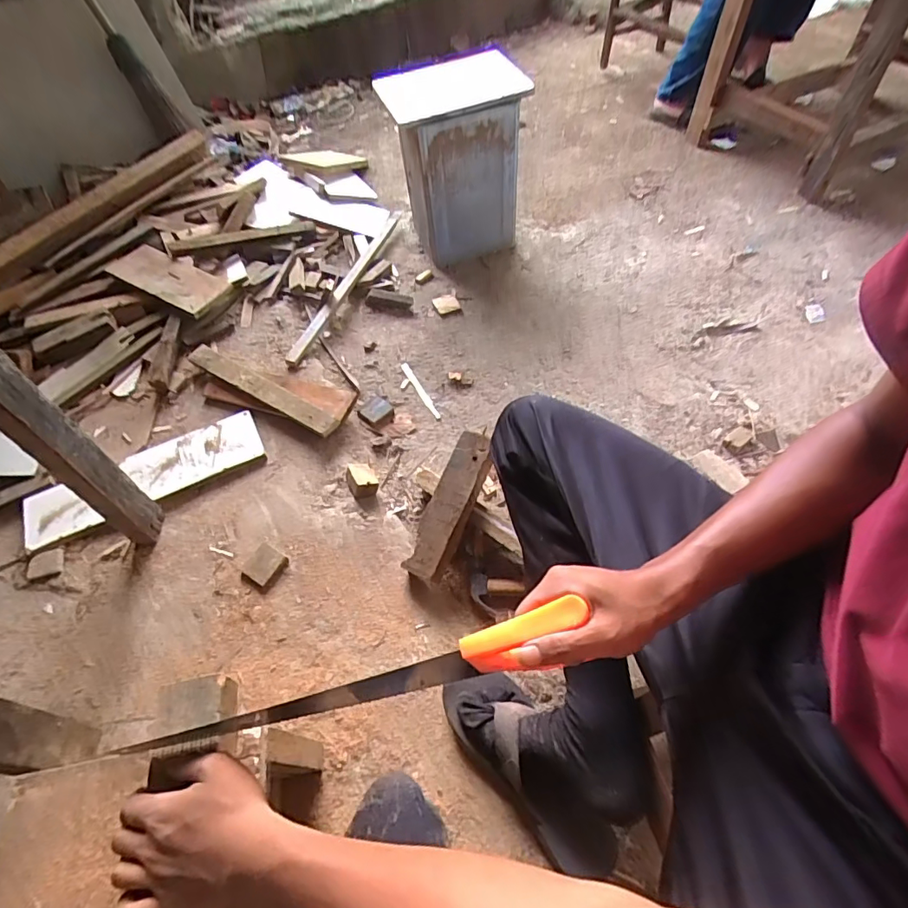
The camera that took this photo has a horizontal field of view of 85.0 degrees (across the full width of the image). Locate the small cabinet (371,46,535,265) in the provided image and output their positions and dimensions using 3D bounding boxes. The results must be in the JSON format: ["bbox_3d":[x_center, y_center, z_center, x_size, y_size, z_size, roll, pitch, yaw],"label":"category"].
[{"bbox_3d":[0.006,-0.738,1.259,0.317,0.405,0.282,-16,55,-7],"label":"small cabinet"}]

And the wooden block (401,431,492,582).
[{"bbox_3d":[-0.003,0.080,0.791,0.064,0.027,0.241,18,73,16],"label":"wooden block"}]

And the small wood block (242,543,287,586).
[{"bbox_3d":[-0.302,0.175,0.789,0.049,0.024,0.056,24,60,20],"label":"small wood block"}]

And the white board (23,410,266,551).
[{"bbox_3d":[-0.553,0.038,0.894,0.398,0.018,0.124,-26,61,-16],"label":"white board"}]

